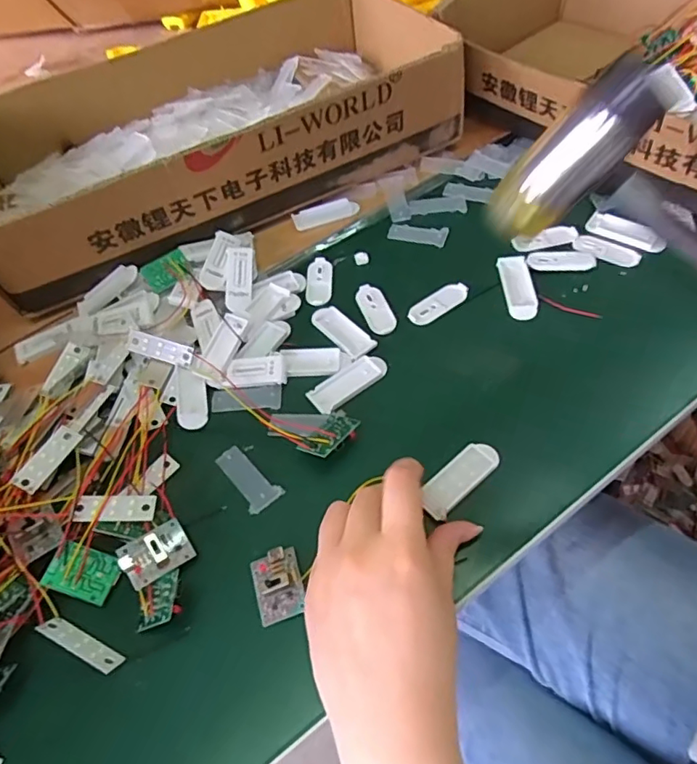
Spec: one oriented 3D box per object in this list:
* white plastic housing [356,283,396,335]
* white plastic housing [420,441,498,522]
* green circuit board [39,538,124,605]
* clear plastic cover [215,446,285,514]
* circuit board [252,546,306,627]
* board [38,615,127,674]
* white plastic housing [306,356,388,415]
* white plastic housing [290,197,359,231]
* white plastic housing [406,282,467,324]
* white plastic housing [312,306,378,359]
[{"bbox_3d":[0.020,-0.054,0.412,0.020,0.005,0.050,-19,53,-6],"label":"white plastic housing"},{"bbox_3d":[0.066,0.056,0.322,0.055,0.004,0.021,-39,64,-21],"label":"white plastic housing"},{"bbox_3d":[-0.147,0.105,0.305,0.036,0.004,0.026,25,55,-10],"label":"green circuit board"},{"bbox_3d":[-0.064,0.059,0.339,0.049,0.004,0.022,35,65,29],"label":"clear plastic cover"},{"bbox_3d":[-0.038,0.109,0.296,0.025,0.015,0.036,-17,53,-5],"label":"circuit board"},{"bbox_3d":[-0.138,0.135,0.284,0.045,0.015,0.004,25,103,10],"label":"board"},{"bbox_3d":[0.000,-0.001,0.374,0.057,0.004,0.023,-35,56,-17],"label":"white plastic housing"},{"bbox_3d":[-0.020,-0.147,0.474,0.056,0.005,0.021,-18,53,-5],"label":"white plastic housing"},{"bbox_3d":[0.067,-0.059,0.409,0.050,0.007,0.019,-30,55,-14],"label":"white plastic housing"},{"bbox_3d":[-0.005,-0.038,0.401,0.021,0.004,0.056,-38,57,-19],"label":"white plastic housing"}]

